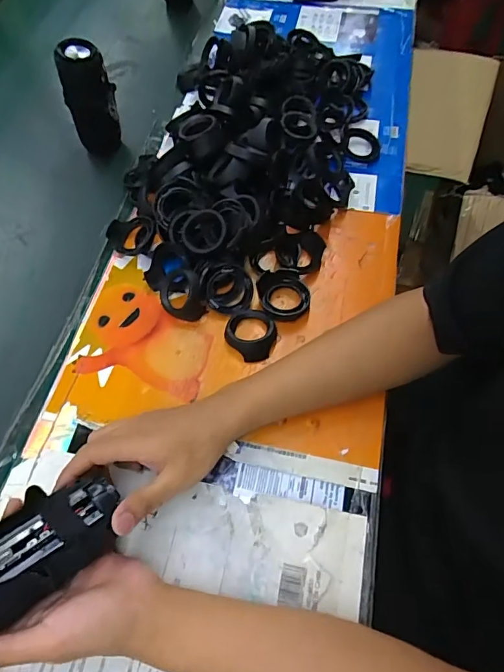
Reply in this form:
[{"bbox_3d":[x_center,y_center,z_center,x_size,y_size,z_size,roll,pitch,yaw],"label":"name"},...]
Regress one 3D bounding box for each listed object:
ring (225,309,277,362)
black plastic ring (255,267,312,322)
[{"bbox_3d":[-0.001,-0.004,0.532,0.059,0.021,0.066,-9,60,-3],"label":"ring"},{"bbox_3d":[0.039,-0.050,0.554,0.064,0.022,0.067,-1,60,2],"label":"black plastic ring"}]

